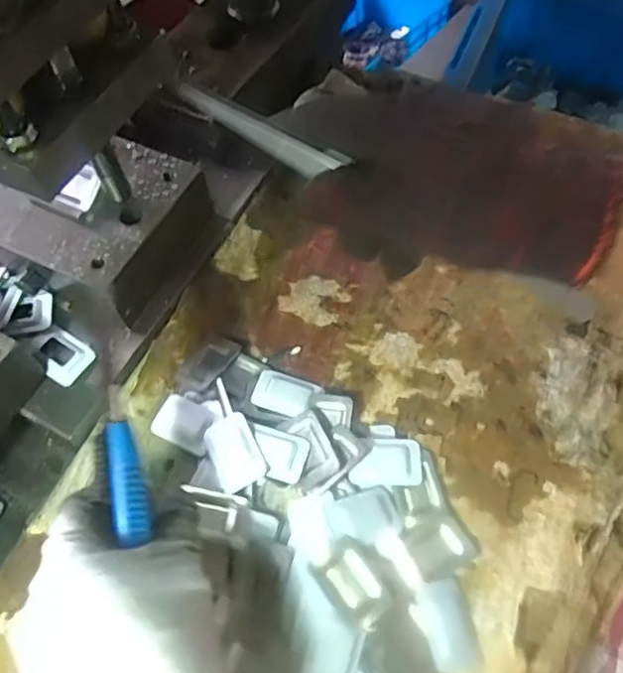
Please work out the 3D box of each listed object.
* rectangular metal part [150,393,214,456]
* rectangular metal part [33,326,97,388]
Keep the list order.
[{"bbox_3d":[-0.073,0.050,0.350,0.037,0.005,0.027,21,64,14],"label":"rectangular metal part"},{"bbox_3d":[-0.148,0.011,0.357,0.037,0.007,0.027,28,66,18],"label":"rectangular metal part"}]

